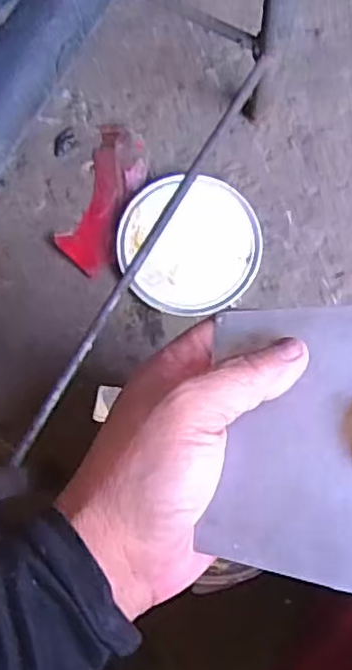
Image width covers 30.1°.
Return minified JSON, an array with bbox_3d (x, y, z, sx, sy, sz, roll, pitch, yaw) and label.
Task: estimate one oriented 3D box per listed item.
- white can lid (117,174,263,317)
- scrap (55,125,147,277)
[{"bbox_3d":[0.014,-0.099,0.697,0.149,0.018,0.143,0,79,-1],"label":"white can lid"},{"bbox_3d":[-0.079,-0.149,0.723,0.059,0.025,0.161,20,79,3],"label":"scrap"}]

